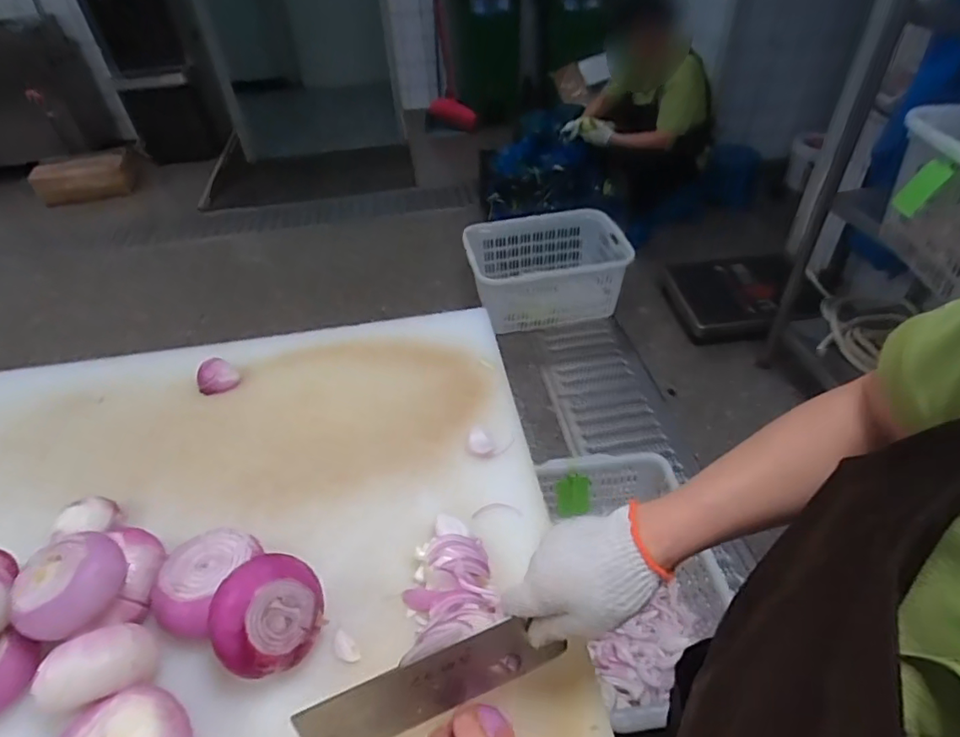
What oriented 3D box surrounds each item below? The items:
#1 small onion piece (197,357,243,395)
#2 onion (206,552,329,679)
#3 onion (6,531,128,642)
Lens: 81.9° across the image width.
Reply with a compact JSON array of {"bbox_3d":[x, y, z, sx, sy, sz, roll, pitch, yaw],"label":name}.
[{"bbox_3d":[-0.360,0.007,0.753,0.052,0.020,0.052,-28,51,-23],"label":"small onion piece"},{"bbox_3d":[-0.180,0.216,0.485,0.082,0.074,0.093,-7,43,-3],"label":"onion"},{"bbox_3d":[-0.352,0.188,0.478,0.067,0.052,0.087,19,47,23],"label":"onion"}]

